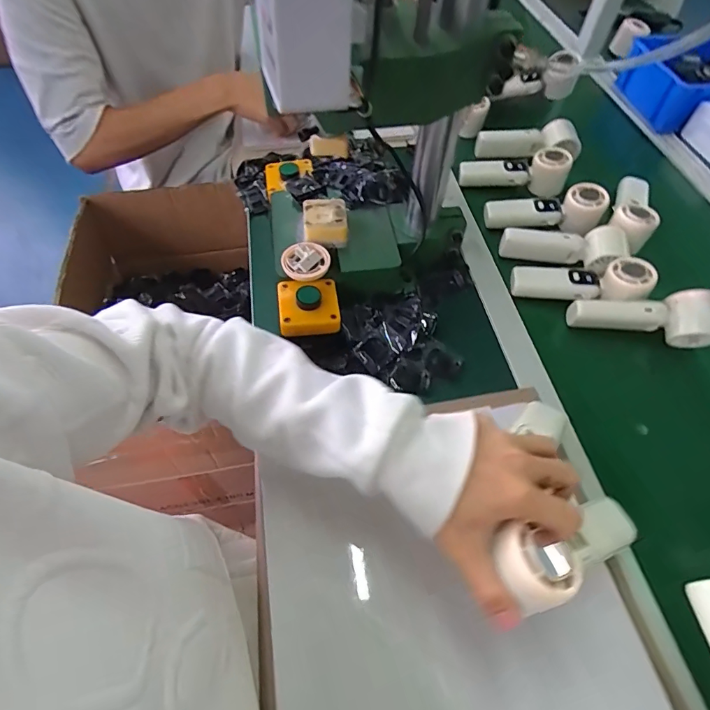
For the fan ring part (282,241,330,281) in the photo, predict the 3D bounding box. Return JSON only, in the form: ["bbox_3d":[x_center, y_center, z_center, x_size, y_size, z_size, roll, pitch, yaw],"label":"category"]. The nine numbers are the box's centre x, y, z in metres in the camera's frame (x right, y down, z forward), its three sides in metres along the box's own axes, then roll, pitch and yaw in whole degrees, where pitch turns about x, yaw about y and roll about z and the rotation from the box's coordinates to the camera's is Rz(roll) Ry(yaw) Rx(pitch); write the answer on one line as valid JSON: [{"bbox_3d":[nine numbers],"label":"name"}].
[{"bbox_3d":[-0.057,-0.112,0.513,0.050,0.018,0.054,26,61,15],"label":"fan ring part"}]

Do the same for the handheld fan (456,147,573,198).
[{"bbox_3d":[0.251,-0.295,0.684,0.163,0.056,0.057,4,58,1],"label":"handheld fan"}]

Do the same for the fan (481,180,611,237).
[{"bbox_3d":[0.274,-0.211,0.621,0.164,0.054,0.047,1,57,-1],"label":"fan"}]

